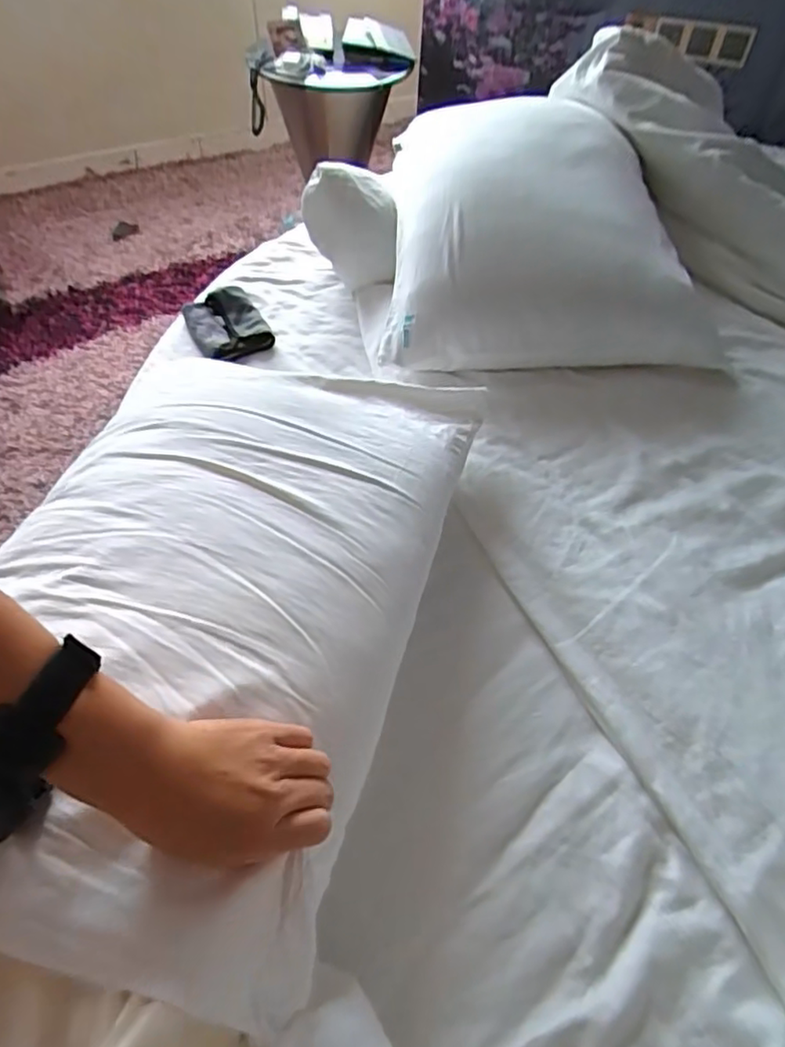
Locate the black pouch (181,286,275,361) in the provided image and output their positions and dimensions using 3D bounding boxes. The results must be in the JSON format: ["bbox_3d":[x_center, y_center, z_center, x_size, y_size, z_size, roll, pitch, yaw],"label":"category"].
[{"bbox_3d":[-0.260,-0.310,0.964,0.112,0.041,0.148,-24,56,-20],"label":"black pouch"}]

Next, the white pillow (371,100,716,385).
[{"bbox_3d":[0.207,-0.490,0.972,0.457,0.168,0.577,-1,52,-4],"label":"white pillow"}]

